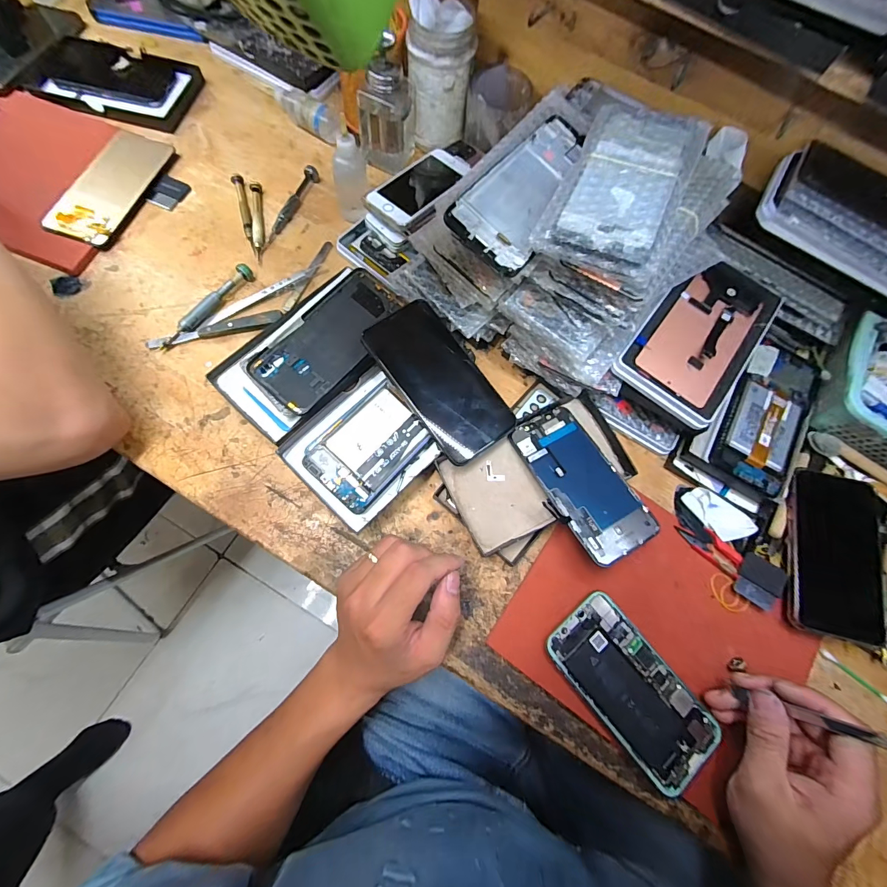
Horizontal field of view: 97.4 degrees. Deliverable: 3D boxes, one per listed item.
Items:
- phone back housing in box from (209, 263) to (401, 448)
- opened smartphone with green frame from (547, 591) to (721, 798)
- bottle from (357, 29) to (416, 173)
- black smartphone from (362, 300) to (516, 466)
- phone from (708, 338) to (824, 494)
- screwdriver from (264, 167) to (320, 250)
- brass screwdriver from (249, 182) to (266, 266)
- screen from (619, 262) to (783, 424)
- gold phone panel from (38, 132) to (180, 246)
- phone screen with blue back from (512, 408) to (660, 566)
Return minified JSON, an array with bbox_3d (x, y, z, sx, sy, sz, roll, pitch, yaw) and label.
[{"bbox_3d":[-0.125,-0.093,0.392,0.192,0.032,0.117,-38,80,-14],"label":"phone back housing in box"},{"bbox_3d":[0.162,0.211,0.339,0.073,0.016,0.147,-38,79,-13],"label":"opened smartphone with green frame"},{"bbox_3d":[-0.067,-0.391,0.455,0.059,0.129,0.043,21,74,3],"label":"bottle"},{"bbox_3d":[-0.003,-0.059,0.361,0.074,0.009,0.151,-36,87,-13],"label":"black smartphone"},{"bbox_3d":[0.336,-0.029,0.402,0.075,0.007,0.160,30,74,5],"label":"phone"},{"bbox_3d":[-0.183,-0.282,0.465,0.013,0.012,0.122,22,73,3],"label":"screwdriver"},{"bbox_3d":[-0.217,-0.258,0.456,0.013,0.011,0.109,-7,74,-6],"label":"brass screwdriver"},{"bbox_3d":[0.256,-0.104,0.379,0.103,0.012,0.178,40,75,10],"label":"screen"},{"bbox_3d":[-0.381,-0.297,0.451,0.070,0.007,0.162,18,71,-7],"label":"gold phone panel"},{"bbox_3d":[0.128,0.032,0.360,0.071,0.008,0.144,-26,69,-11],"label":"phone screen with blue back"}]

